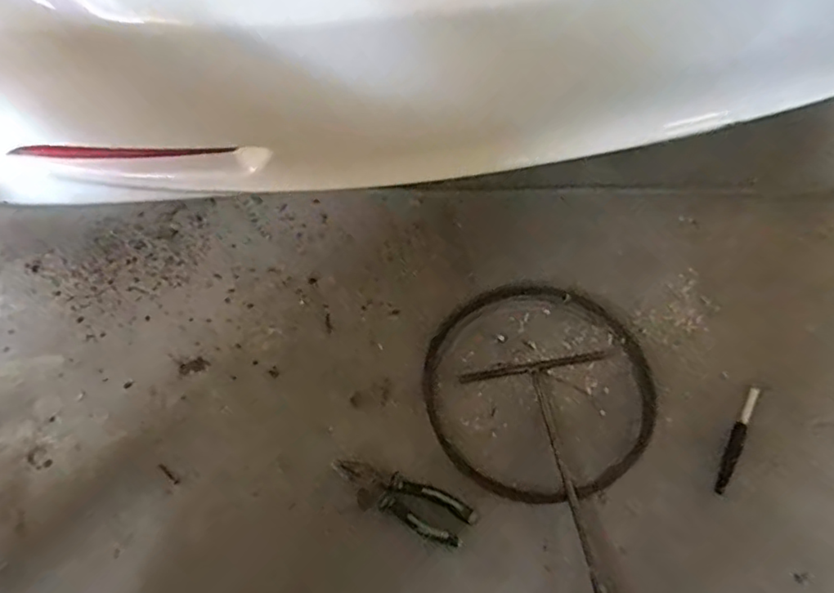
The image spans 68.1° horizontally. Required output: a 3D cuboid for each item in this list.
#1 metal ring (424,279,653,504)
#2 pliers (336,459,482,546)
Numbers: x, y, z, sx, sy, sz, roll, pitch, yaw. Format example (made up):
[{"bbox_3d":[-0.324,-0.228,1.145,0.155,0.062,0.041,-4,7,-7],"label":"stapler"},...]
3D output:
[{"bbox_3d":[0.161,0.113,0.804,0.308,0.015,0.290,0,59,0],"label":"metal ring"},{"bbox_3d":[-0.017,0.234,0.708,0.168,0.021,0.053,17,61,9],"label":"pliers"}]

